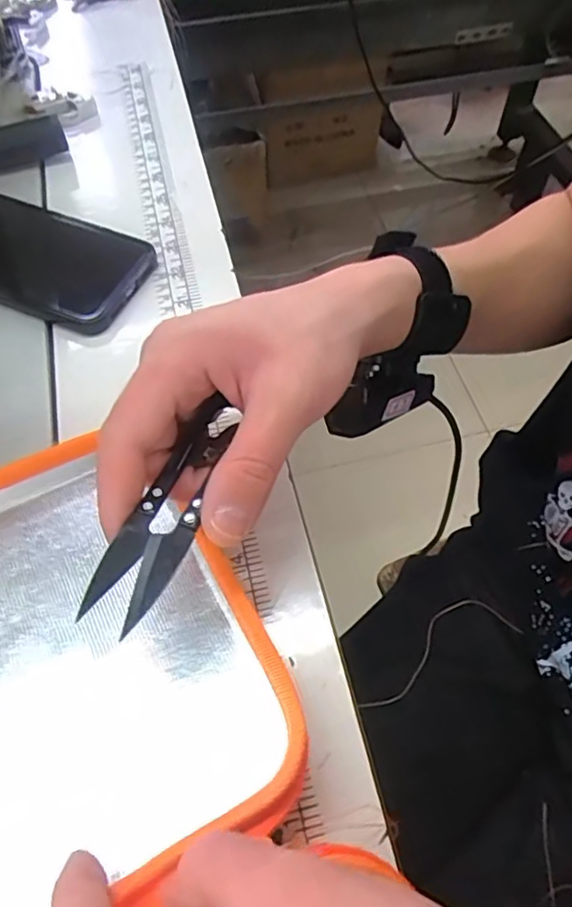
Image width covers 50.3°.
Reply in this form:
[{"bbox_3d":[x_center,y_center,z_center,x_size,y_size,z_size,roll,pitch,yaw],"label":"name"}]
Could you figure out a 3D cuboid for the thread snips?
[{"bbox_3d":[-0.042,0.017,0.230,0.025,0.012,0.107,13,47,7],"label":"thread snips"}]

